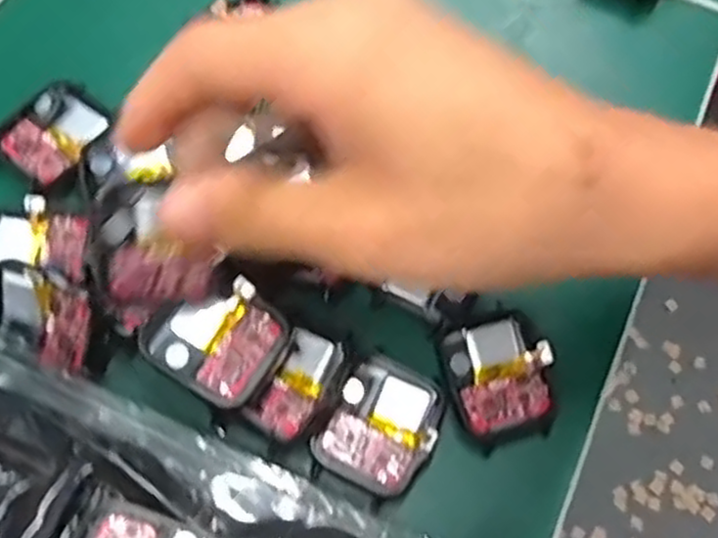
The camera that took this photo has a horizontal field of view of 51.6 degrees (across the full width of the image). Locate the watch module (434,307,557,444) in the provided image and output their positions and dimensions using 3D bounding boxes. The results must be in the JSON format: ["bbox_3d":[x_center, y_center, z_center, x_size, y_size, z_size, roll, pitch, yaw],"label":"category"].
[{"bbox_3d":[0.049,0.038,0.262,0.037,0.014,0.039,-16,68,-9],"label":"watch module"}]

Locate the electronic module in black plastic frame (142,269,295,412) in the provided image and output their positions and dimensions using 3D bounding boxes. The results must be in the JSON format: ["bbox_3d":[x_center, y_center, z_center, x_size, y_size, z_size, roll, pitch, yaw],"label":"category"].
[{"bbox_3d":[-0.046,0.021,0.242,0.040,0.011,0.037,36,70,13],"label":"electronic module in black plastic frame"}]

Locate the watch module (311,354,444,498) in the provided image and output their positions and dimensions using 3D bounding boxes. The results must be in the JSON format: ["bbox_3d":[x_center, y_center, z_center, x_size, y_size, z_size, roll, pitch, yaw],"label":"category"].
[{"bbox_3d":[0.008,0.053,0.251,0.035,0.006,0.041,29,68,10],"label":"watch module"}]

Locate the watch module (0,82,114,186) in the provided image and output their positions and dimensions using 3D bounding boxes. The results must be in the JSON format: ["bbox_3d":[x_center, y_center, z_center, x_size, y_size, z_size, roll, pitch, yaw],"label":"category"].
[{"bbox_3d":[-0.120,-0.055,0.291,0.033,0.007,0.042,34,69,12],"label":"watch module"}]

